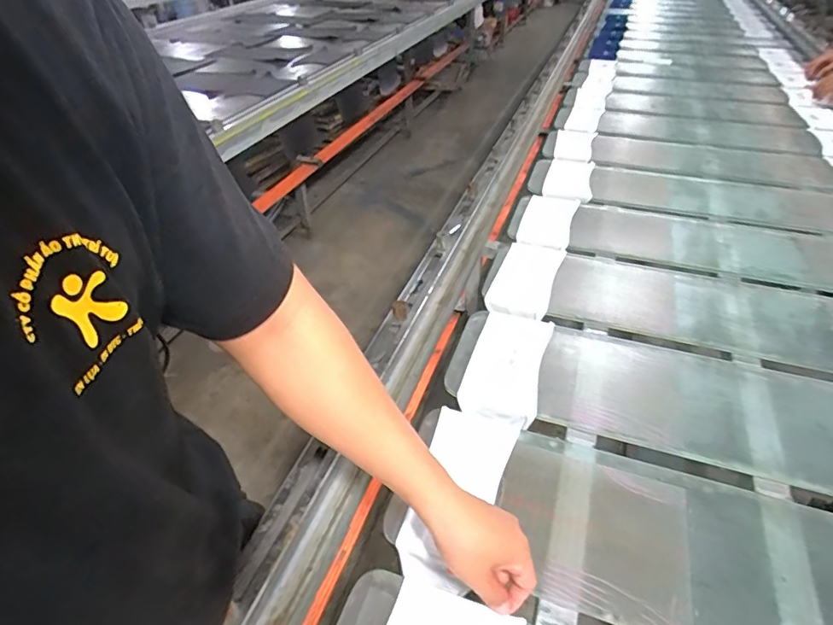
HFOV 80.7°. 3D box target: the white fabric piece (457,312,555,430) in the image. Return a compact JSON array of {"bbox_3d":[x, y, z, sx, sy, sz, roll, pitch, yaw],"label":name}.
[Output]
[{"bbox_3d":[0.140,0.079,0.761,0.107,0.018,0.205,12,42,15],"label":"white fabric piece"}]

